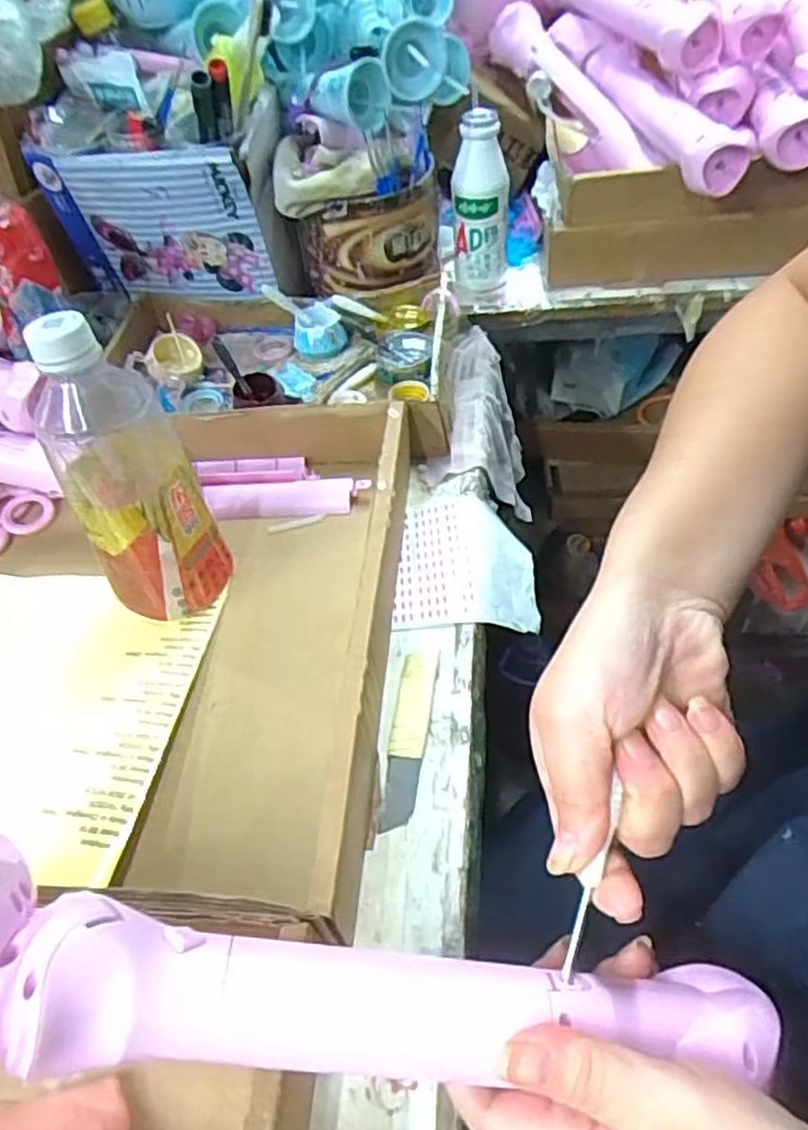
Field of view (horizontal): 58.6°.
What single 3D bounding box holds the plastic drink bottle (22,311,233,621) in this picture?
[{"bbox_3d":[-0.159,-0.050,0.410,0.065,0.181,0.081,-28,52,-17],"label":"plastic drink bottle"}]

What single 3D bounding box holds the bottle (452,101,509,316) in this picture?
[{"bbox_3d":[0.069,-0.314,0.648,0.050,0.151,0.053,-1,49,5],"label":"bottle"}]

